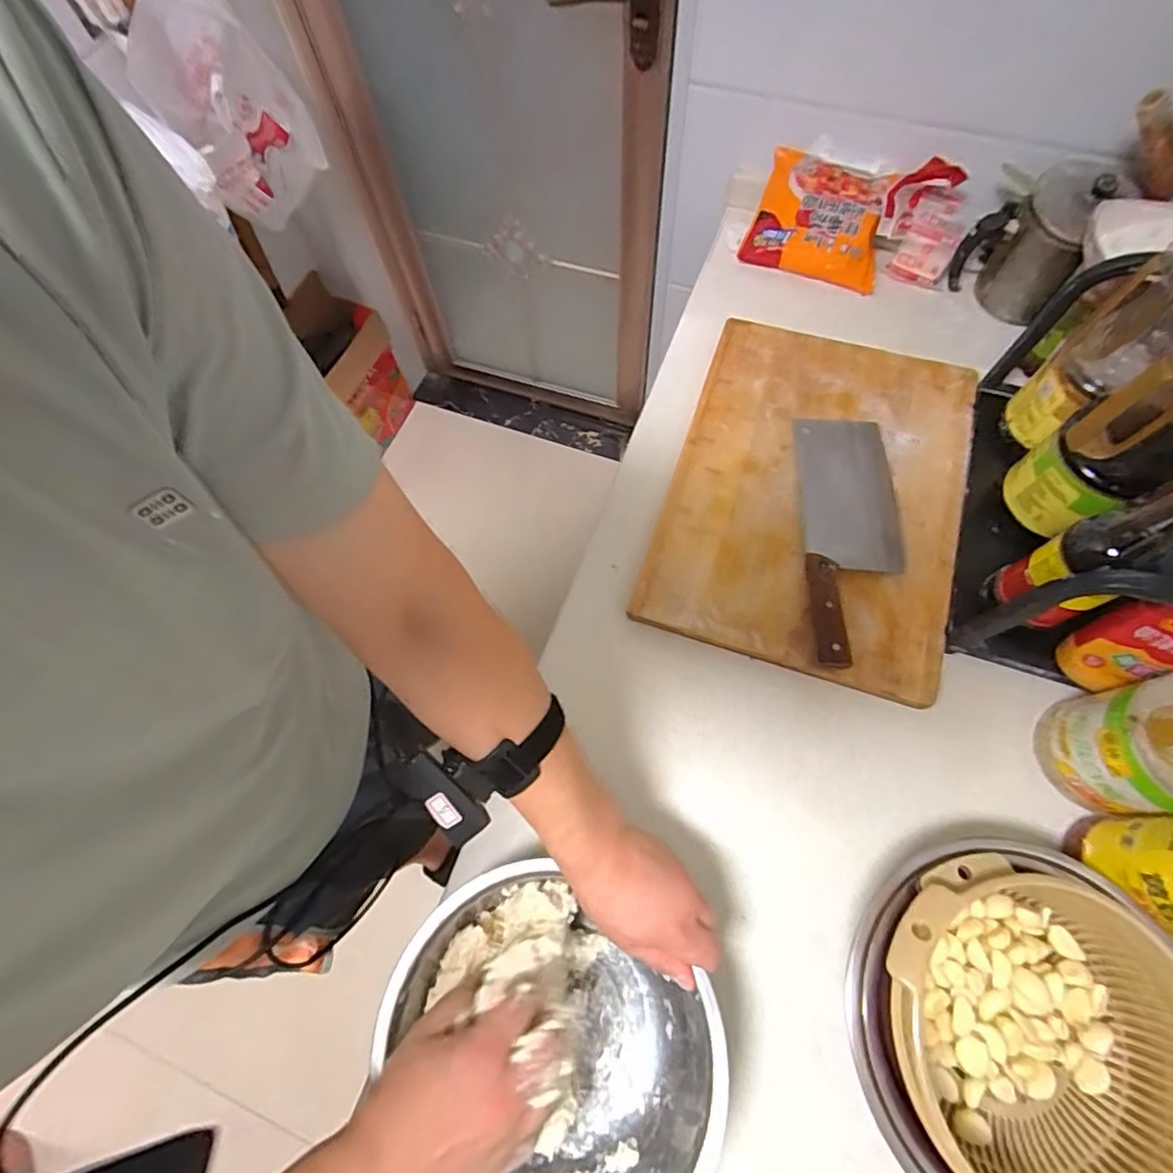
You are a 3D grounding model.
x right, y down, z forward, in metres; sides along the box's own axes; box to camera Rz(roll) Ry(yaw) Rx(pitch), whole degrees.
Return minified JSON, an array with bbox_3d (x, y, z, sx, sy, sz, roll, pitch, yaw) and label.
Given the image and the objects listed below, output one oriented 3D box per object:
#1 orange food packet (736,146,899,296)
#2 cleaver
[{"bbox_3d":[0.316,-0.494,0.773,0.179,0.036,0.140,22,112,13],"label":"orange food packet"},{"bbox_3d":[0.278,-0.059,0.605,0.091,0.031,0.295,2,67,5],"label":"cleaver"}]

